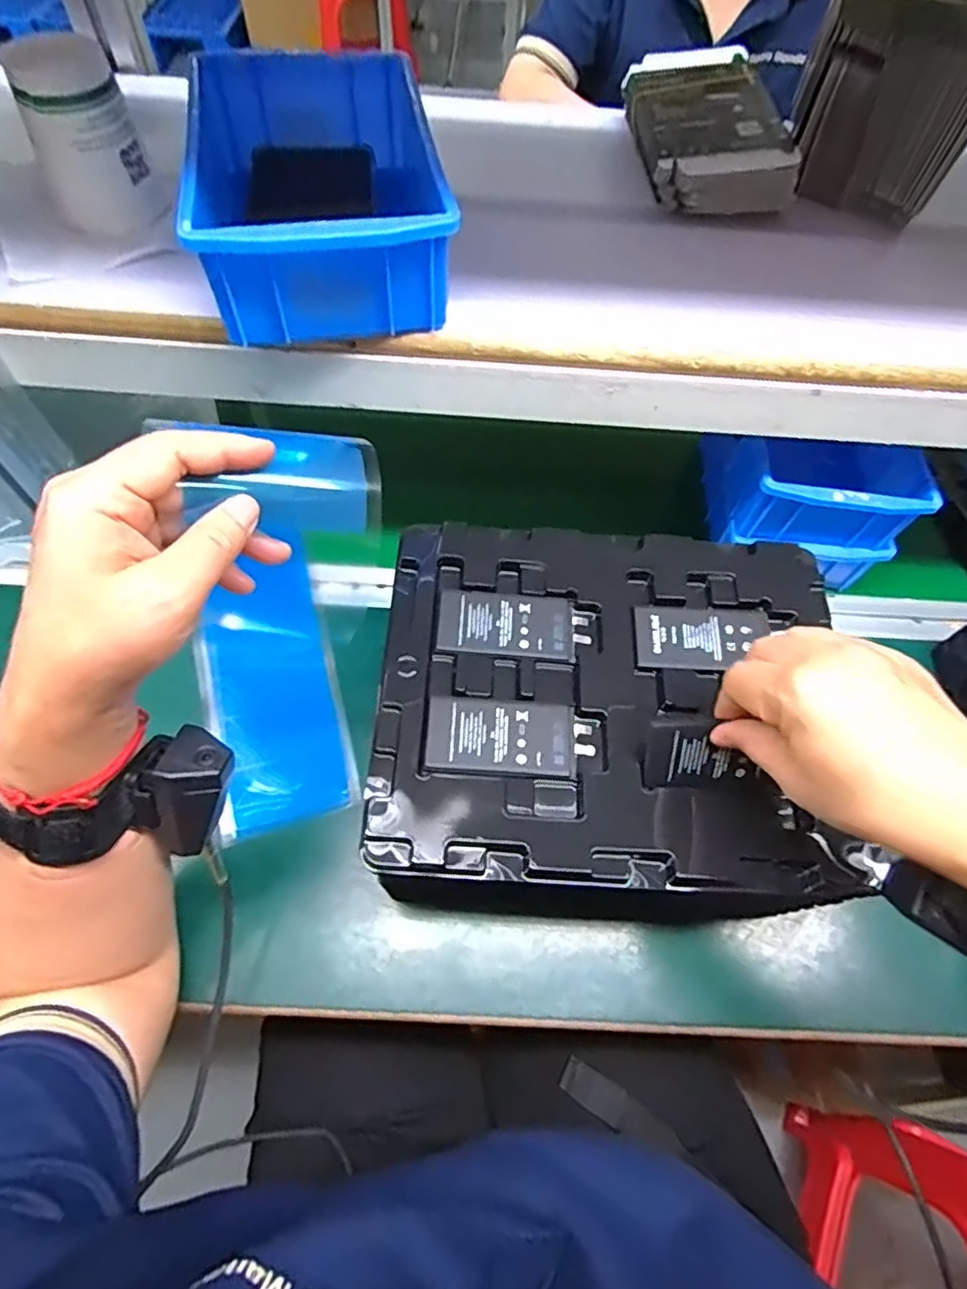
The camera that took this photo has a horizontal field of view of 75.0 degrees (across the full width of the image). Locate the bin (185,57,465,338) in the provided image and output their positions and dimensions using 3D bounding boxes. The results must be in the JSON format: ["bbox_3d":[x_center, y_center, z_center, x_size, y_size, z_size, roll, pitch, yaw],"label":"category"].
[{"bbox_3d":[-0.099,-0.262,0.368,0.126,0.064,0.195,-9,61,-8],"label":"bin"}]

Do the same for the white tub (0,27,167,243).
[{"bbox_3d":[-0.237,-0.300,0.376,0.060,0.083,0.064,-30,66,-18],"label":"white tub"}]

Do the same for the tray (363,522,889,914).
[{"bbox_3d":[0.074,0.034,0.369,0.263,0.031,0.231,4,60,-1],"label":"tray"}]

